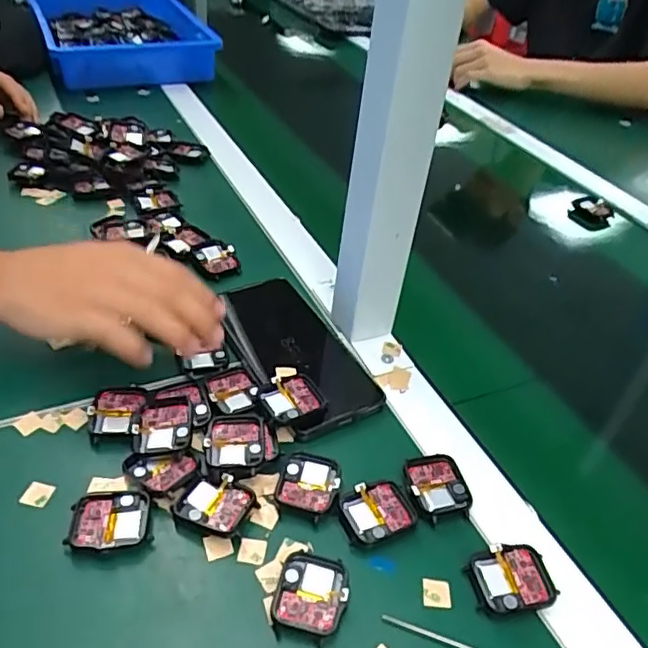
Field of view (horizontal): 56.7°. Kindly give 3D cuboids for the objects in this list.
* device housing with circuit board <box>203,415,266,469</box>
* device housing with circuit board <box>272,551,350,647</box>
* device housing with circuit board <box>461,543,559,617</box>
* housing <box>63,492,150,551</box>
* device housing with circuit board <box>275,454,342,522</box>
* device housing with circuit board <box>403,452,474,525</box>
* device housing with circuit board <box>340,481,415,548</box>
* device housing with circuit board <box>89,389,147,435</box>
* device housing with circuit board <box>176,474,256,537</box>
[{"bbox_3d":[-0.059,0.078,0.397,0.039,0.010,0.046,2,41,-5],"label":"device housing with circuit board"},{"bbox_3d":[-0.007,0.149,0.331,0.037,0.009,0.046,10,40,3],"label":"device housing with circuit board"},{"bbox_3d":[0.108,0.147,0.346,0.046,0.007,0.038,-2,41,-10],"label":"device housing with circuit board"},{"bbox_3d":[-0.127,0.117,0.352,0.043,0.010,0.035,-1,41,-9],"label":"housing"},{"bbox_3d":[-0.010,0.102,0.383,0.037,0.007,0.041,16,41,11],"label":"device housing with circuit board"},{"bbox_3d":[0.075,0.105,0.391,0.039,0.005,0.045,0,41,-8],"label":"device housing with circuit board"},{"bbox_3d":[0.033,0.116,0.371,0.042,0.006,0.035,-11,43,-19],"label":"device housing with circuit board"},{"bbox_3d":[-0.143,0.060,0.416,0.037,0.009,0.041,-3,41,-11],"label":"device housing with circuit board"},{"bbox_3d":[-0.066,0.110,0.367,0.041,0.010,0.035,19,42,14],"label":"device housing with circuit board"}]

